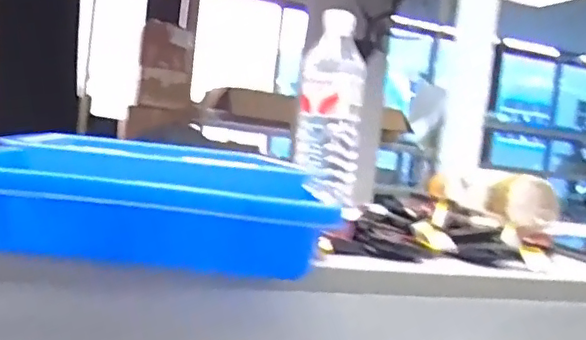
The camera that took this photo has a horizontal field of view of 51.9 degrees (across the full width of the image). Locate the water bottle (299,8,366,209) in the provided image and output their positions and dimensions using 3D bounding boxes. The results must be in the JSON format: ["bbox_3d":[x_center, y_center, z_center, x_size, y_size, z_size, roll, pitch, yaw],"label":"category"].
[{"bbox_3d":[0.045,-0.076,0.701,0.075,0.213,0.067,7,3,2],"label":"water bottle"}]

